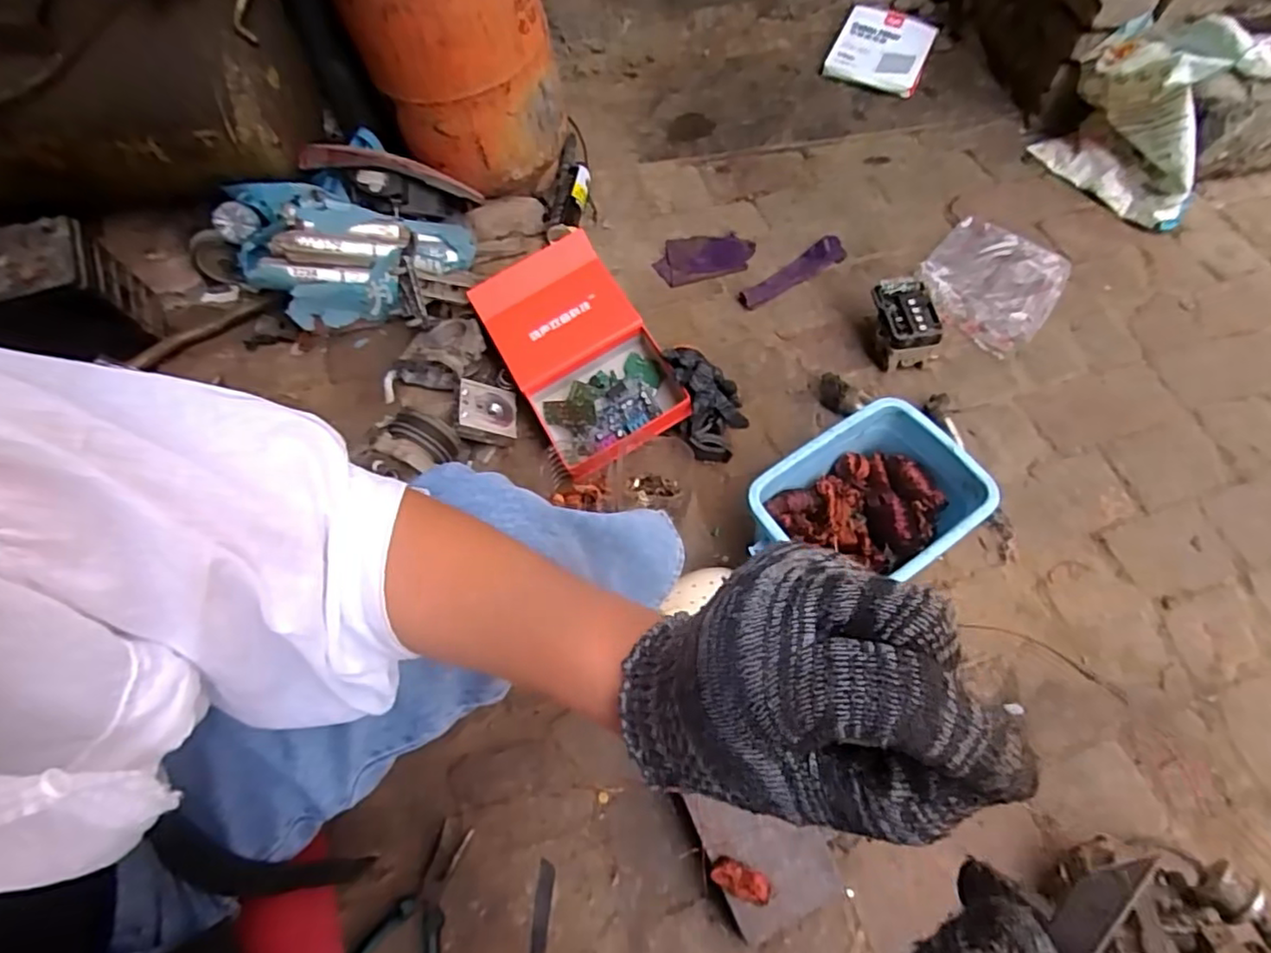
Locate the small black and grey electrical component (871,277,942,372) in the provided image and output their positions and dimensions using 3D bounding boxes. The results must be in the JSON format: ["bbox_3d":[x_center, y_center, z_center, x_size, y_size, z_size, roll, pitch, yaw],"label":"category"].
[{"bbox_3d":[0.423,-0.244,1.025,0.081,0.082,0.123,-10,61,-2],"label":"small black and grey electrical component"}]

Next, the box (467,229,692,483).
[{"bbox_3d":[-0.089,-0.192,0.982,0.204,0.092,0.365,-28,64,-14],"label":"box"}]

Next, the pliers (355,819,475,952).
[{"bbox_3d":[-0.240,0.475,0.699,0.095,0.016,0.185,14,62,8],"label":"pliers"}]

